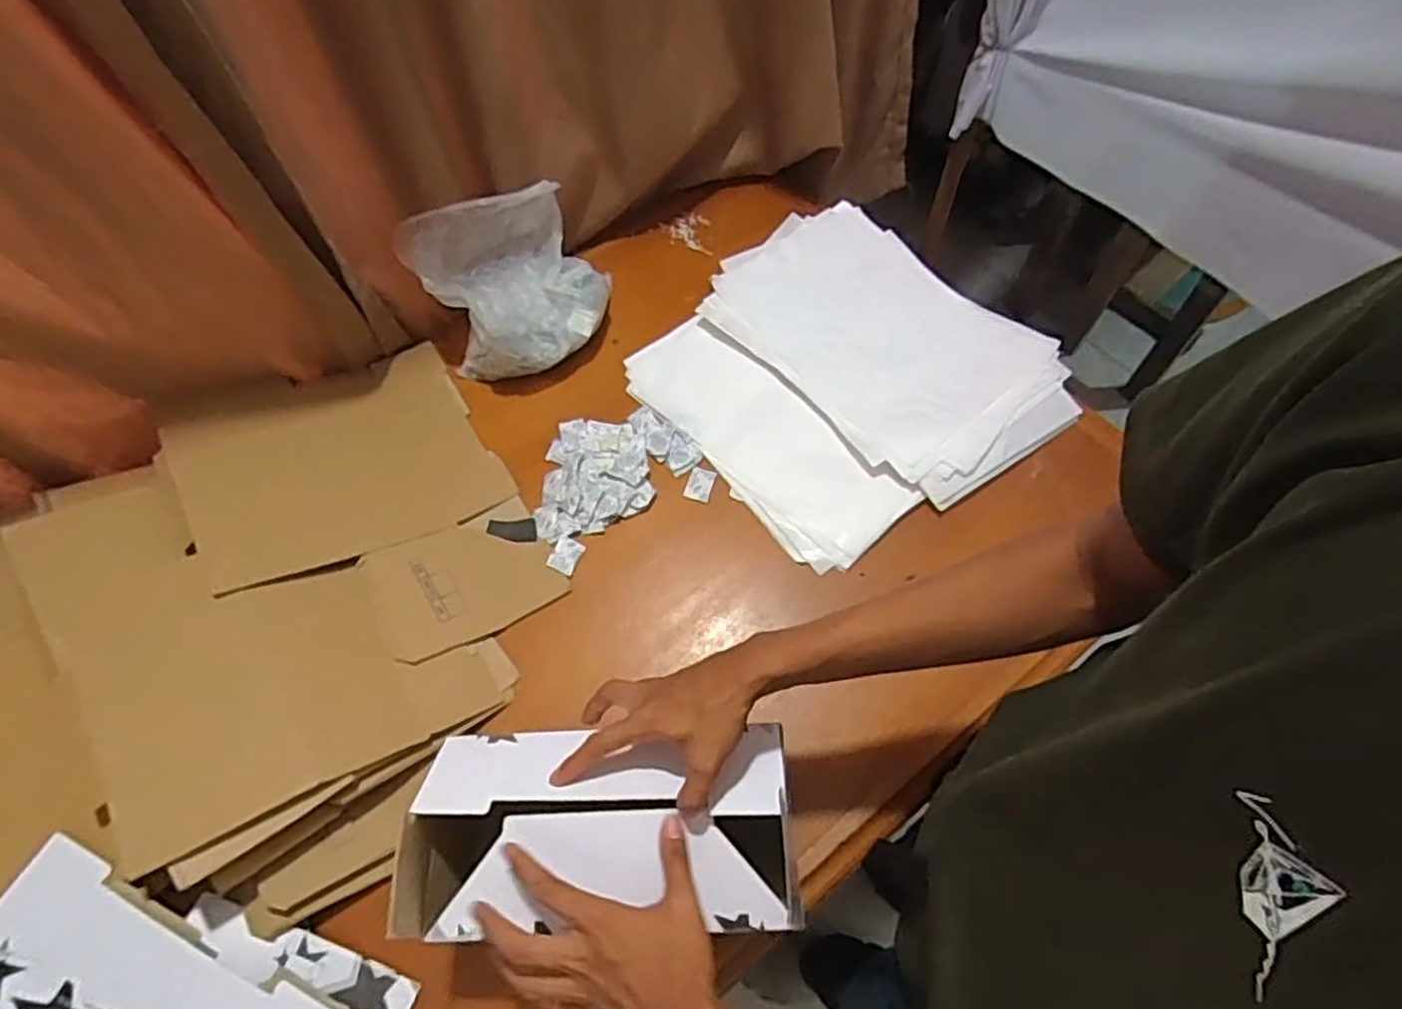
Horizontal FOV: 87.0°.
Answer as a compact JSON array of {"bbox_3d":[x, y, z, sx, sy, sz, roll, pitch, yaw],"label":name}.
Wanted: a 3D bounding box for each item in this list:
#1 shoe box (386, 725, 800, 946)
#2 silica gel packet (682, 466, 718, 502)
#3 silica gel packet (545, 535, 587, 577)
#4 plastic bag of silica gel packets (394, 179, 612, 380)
[{"bbox_3d":[-0.077,0.250,0.573,0.291,0.098,0.145,-2,62,5],"label":"shoe box"},{"bbox_3d":[-0.001,-0.024,0.830,0.030,0.004,0.039,16,64,11],"label":"silica gel packet"},{"bbox_3d":[-0.146,0.054,0.794,0.031,0.007,0.040,20,65,12],"label":"silica gel packet"},{"bbox_3d":[-0.220,-0.260,0.865,0.206,0.151,0.158,-24,64,-10],"label":"plastic bag of silica gel packets"}]

